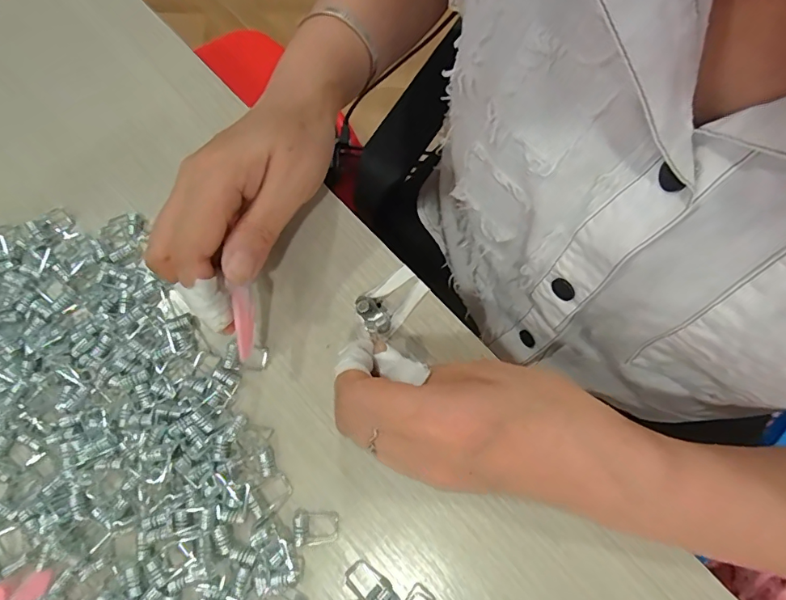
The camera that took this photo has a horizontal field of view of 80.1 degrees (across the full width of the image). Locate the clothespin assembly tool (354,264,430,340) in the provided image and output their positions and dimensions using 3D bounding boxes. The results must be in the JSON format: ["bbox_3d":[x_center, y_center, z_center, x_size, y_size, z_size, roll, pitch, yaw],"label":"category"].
[{"bbox_3d":[-0.001,0.000,0.259,0.041,0.014,0.026,-43,80,-7],"label":"clothespin assembly tool"}]

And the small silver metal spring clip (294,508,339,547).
[{"bbox_3d":[-0.039,0.116,0.240,0.022,0.007,0.016,-5,78,0],"label":"small silver metal spring clip"}]

